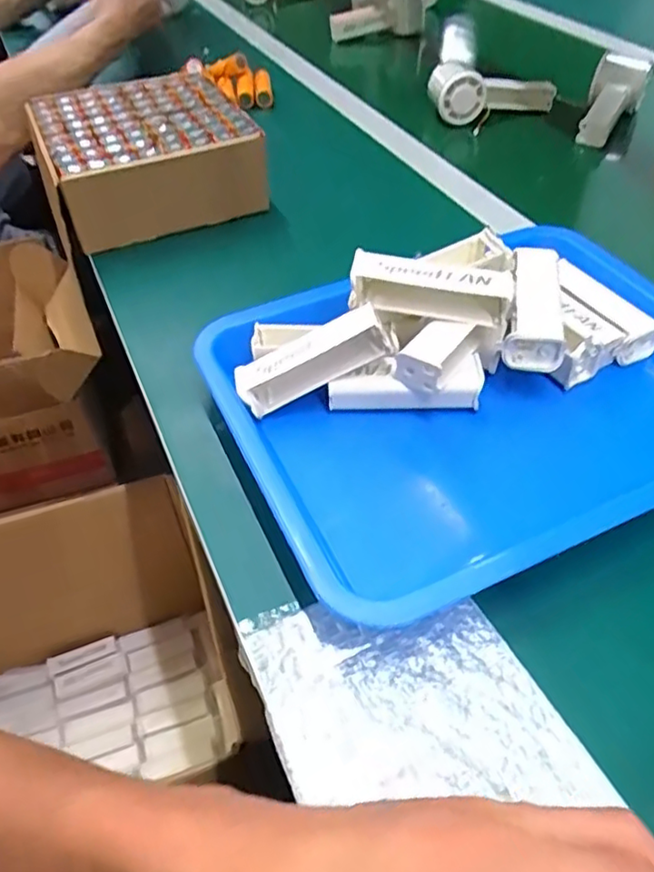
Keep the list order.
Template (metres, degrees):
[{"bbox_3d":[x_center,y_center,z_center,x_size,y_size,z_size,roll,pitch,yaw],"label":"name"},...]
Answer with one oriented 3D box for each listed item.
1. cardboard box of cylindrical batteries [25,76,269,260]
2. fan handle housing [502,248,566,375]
[{"bbox_3d":[-0.180,-0.287,0.620,0.192,0.076,0.206,-19,50,-15],"label":"cardboard box of cylindrical batteries"},{"bbox_3d":[0.144,-0.088,0.435,0.036,0.034,0.104,9,49,10],"label":"fan handle housing"}]

